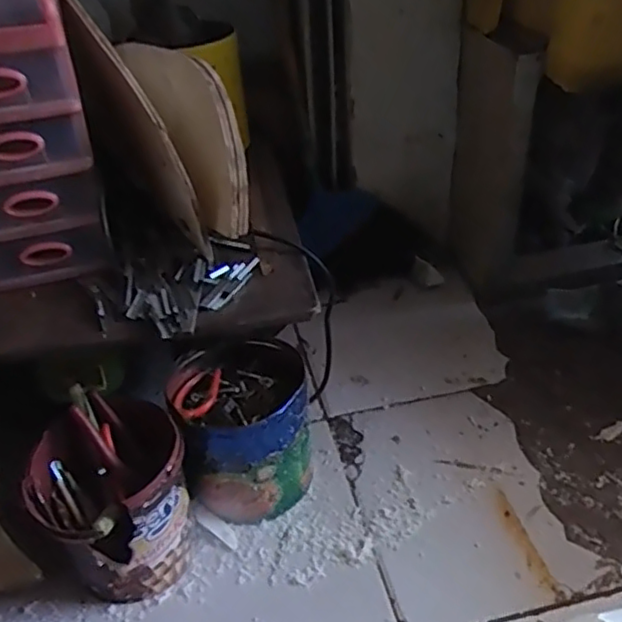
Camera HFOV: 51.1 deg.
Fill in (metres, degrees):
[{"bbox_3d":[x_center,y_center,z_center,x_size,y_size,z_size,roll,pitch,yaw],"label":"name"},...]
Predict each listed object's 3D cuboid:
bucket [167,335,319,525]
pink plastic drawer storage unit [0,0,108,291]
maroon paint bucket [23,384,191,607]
[{"bbox_3d":[-0.073,0.137,0.733,0.140,0.157,0.144,-3,38,2],"label":"bucket"},{"bbox_3d":[-0.296,-0.182,0.651,0.143,0.262,0.148,-16,39,-15],"label":"pink plastic drawer storage unit"},{"bbox_3d":[-0.192,0.187,0.651,0.142,0.165,0.137,-3,38,2],"label":"maroon paint bucket"}]

